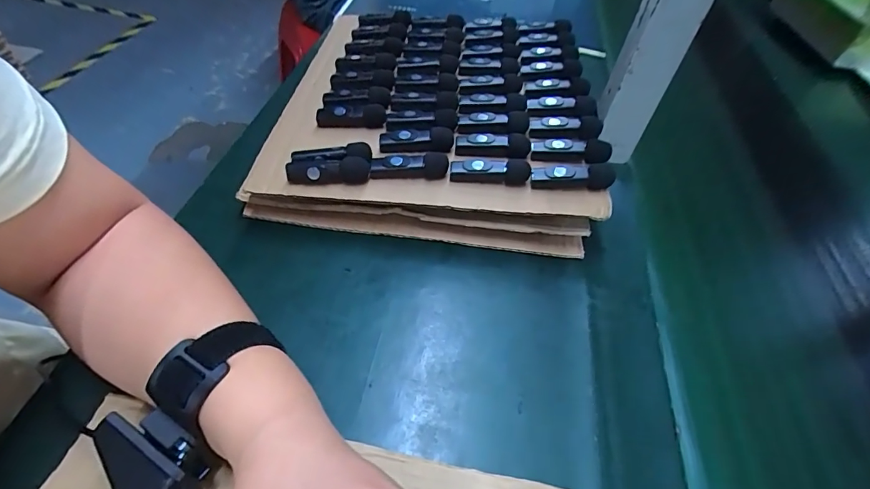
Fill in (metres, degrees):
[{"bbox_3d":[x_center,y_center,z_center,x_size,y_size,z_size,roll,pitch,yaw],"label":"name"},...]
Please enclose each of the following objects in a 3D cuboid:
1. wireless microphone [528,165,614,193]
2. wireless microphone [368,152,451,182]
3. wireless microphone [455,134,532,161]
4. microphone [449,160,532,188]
[{"bbox_3d":[0.110,-0.054,0.346,0.063,0.017,0.014,8,49,0],"label":"wireless microphone"},{"bbox_3d":[-0.021,-0.064,0.355,0.063,0.021,0.013,-1,50,-8],"label":"wireless microphone"},{"bbox_3d":[0.050,-0.086,0.373,0.063,0.015,0.019,4,49,-3],"label":"wireless microphone"},{"bbox_3d":[0.045,-0.059,0.352,0.063,0.018,0.013,4,49,-4],"label":"microphone"}]

